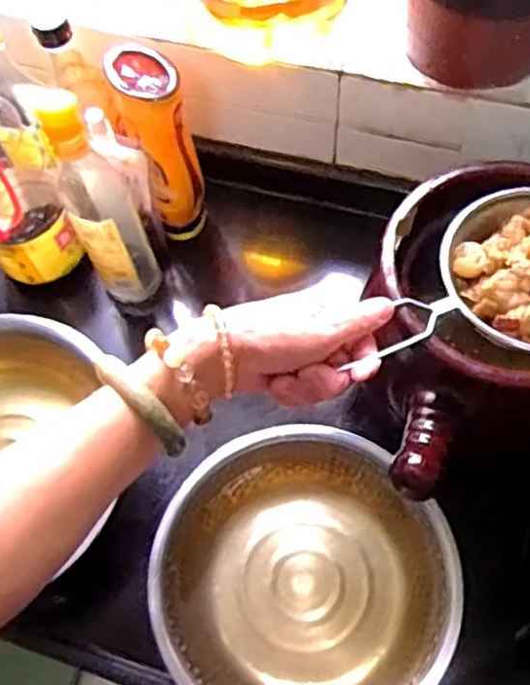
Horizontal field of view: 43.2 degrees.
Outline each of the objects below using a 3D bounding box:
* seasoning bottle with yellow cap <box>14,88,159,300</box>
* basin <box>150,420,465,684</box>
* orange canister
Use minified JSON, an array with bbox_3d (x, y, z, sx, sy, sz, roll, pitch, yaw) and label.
[{"bbox_3d":[-0.148,-0.124,0.610,0.061,0.259,0.060,-25,66,-9],"label":"seasoning bottle with yellow cap"},{"bbox_3d":[0.031,0.191,0.548,0.225,0.069,0.230,-1,64,2],"label":"basin"},{"bbox_3d":[-0.100,-0.183,0.655,0.062,0.217,0.059,-16,65,-5],"label":"orange canister"}]

